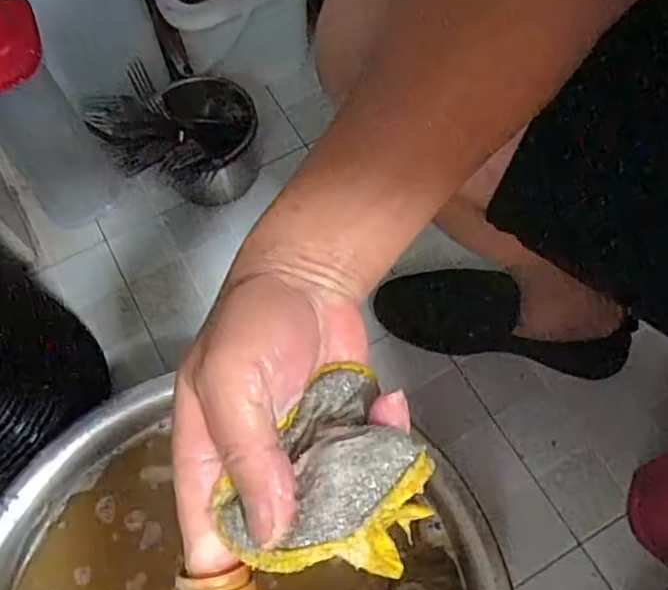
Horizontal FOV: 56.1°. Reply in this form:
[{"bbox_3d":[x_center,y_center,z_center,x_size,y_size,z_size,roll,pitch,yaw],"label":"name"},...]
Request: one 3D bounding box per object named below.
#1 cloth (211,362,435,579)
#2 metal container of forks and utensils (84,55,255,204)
[{"bbox_3d":[0.002,0.072,0.244,0.068,0.029,0.085,36,72,17],"label":"cloth"},{"bbox_3d":[-0.190,-0.198,0.791,0.173,0.167,0.149,-8,66,-1],"label":"metal container of forks and utensils"}]

